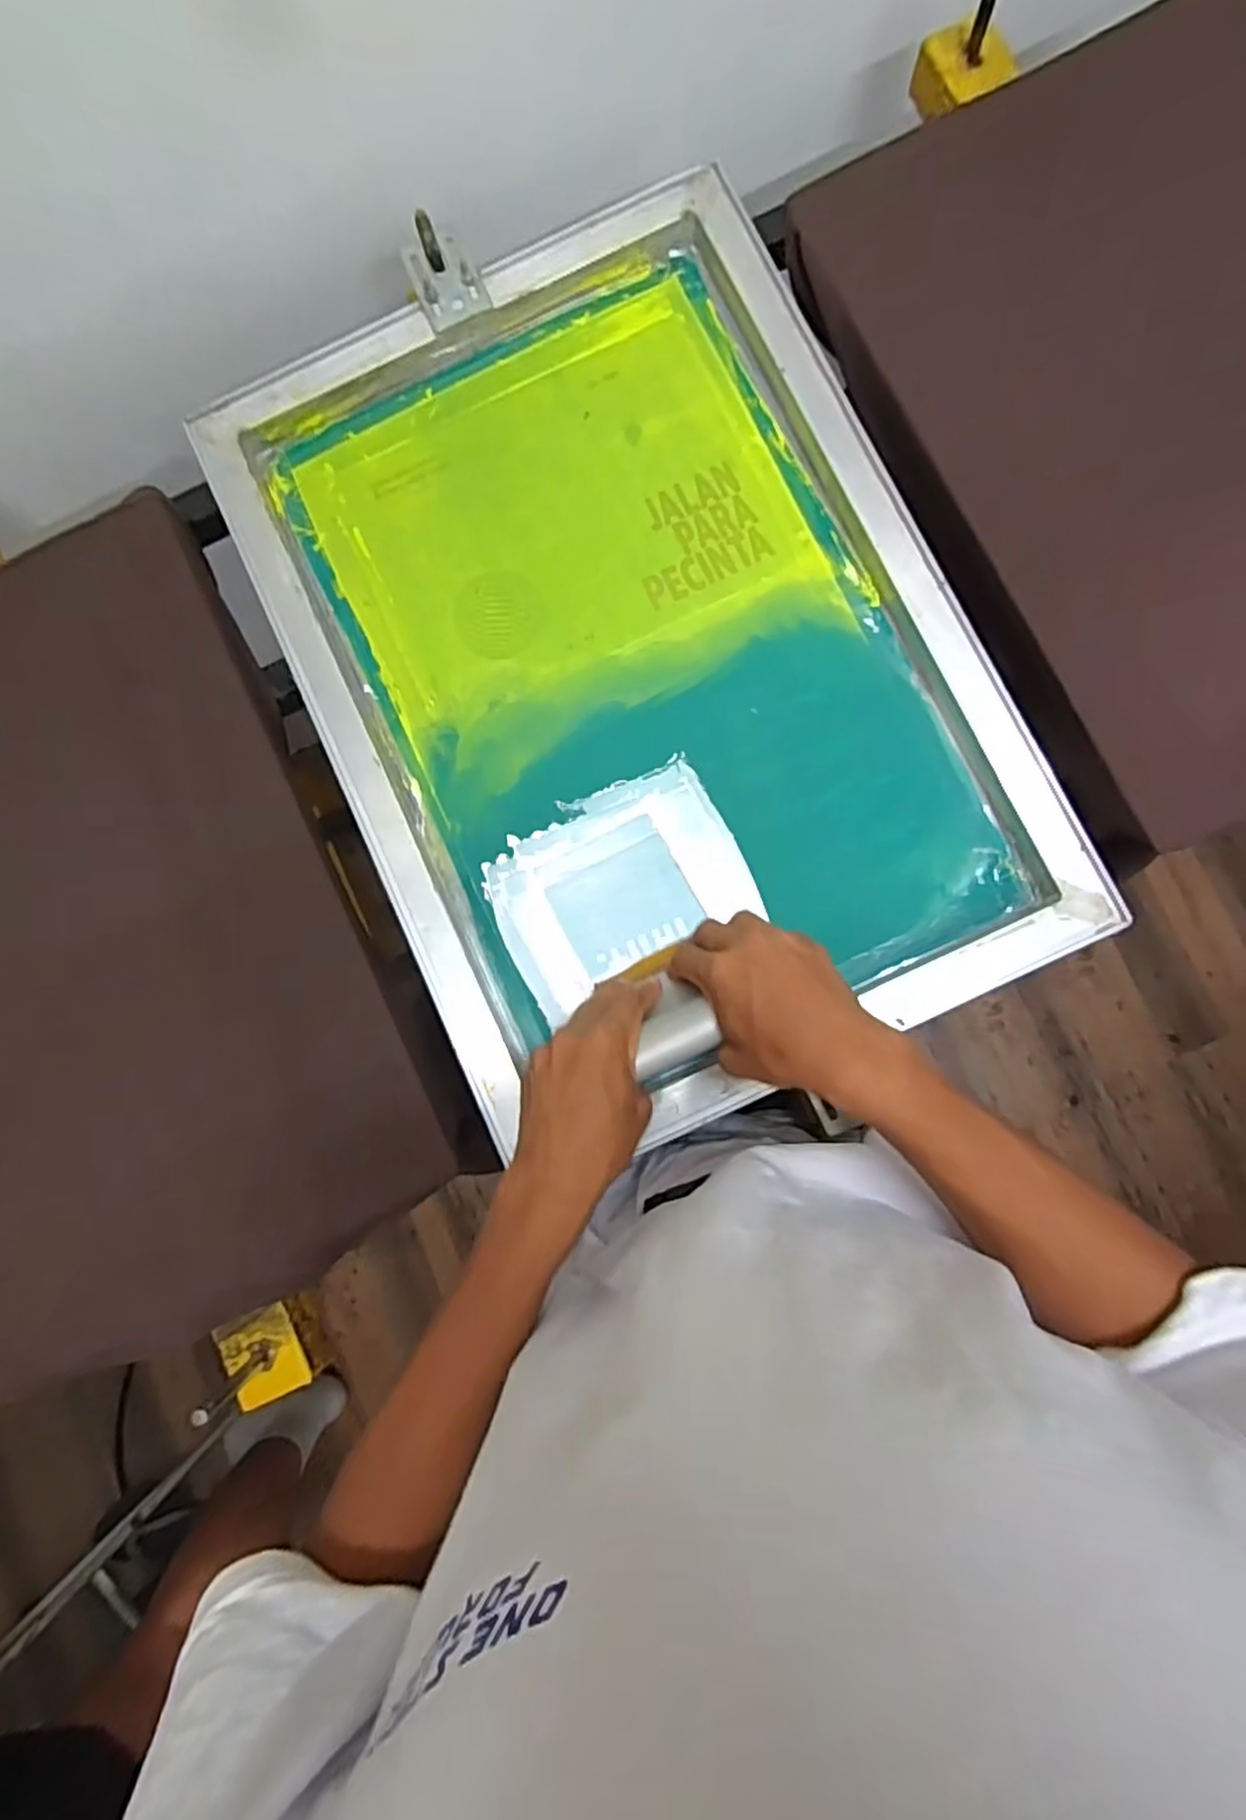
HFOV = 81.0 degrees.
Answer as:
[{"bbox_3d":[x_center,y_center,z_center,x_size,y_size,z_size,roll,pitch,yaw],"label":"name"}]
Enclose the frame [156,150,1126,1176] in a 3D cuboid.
[{"bbox_3d":[0.006,-0.196,0.562,0.475,0.042,0.662,-25,83,0],"label":"frame"}]

